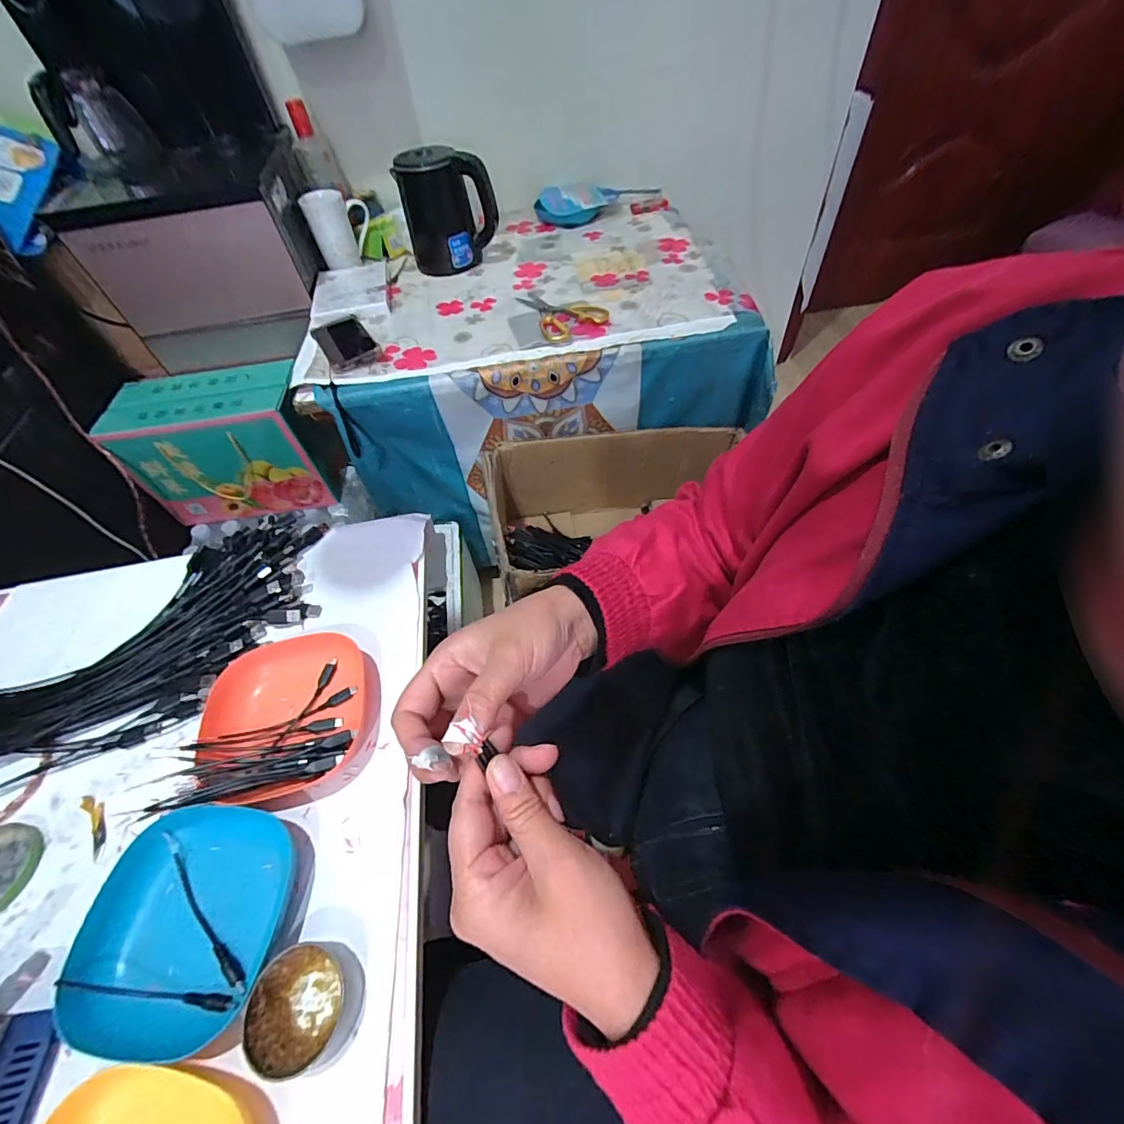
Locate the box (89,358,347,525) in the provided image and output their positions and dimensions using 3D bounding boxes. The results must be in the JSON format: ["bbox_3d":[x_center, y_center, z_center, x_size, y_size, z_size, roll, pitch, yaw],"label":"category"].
[{"bbox_3d":[-0.635,-0.230,0.965,0.330,0.230,0.167,-7,54,0],"label":"box"}]

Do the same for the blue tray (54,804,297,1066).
[{"bbox_3d":[-0.269,0.254,0.351,0.135,0.027,0.139,2,54,6],"label":"blue tray"}]

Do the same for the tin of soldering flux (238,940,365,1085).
[{"bbox_3d":[-0.168,0.287,0.317,0.065,0.024,0.062,-2,54,3],"label":"tin of soldering flux"}]

